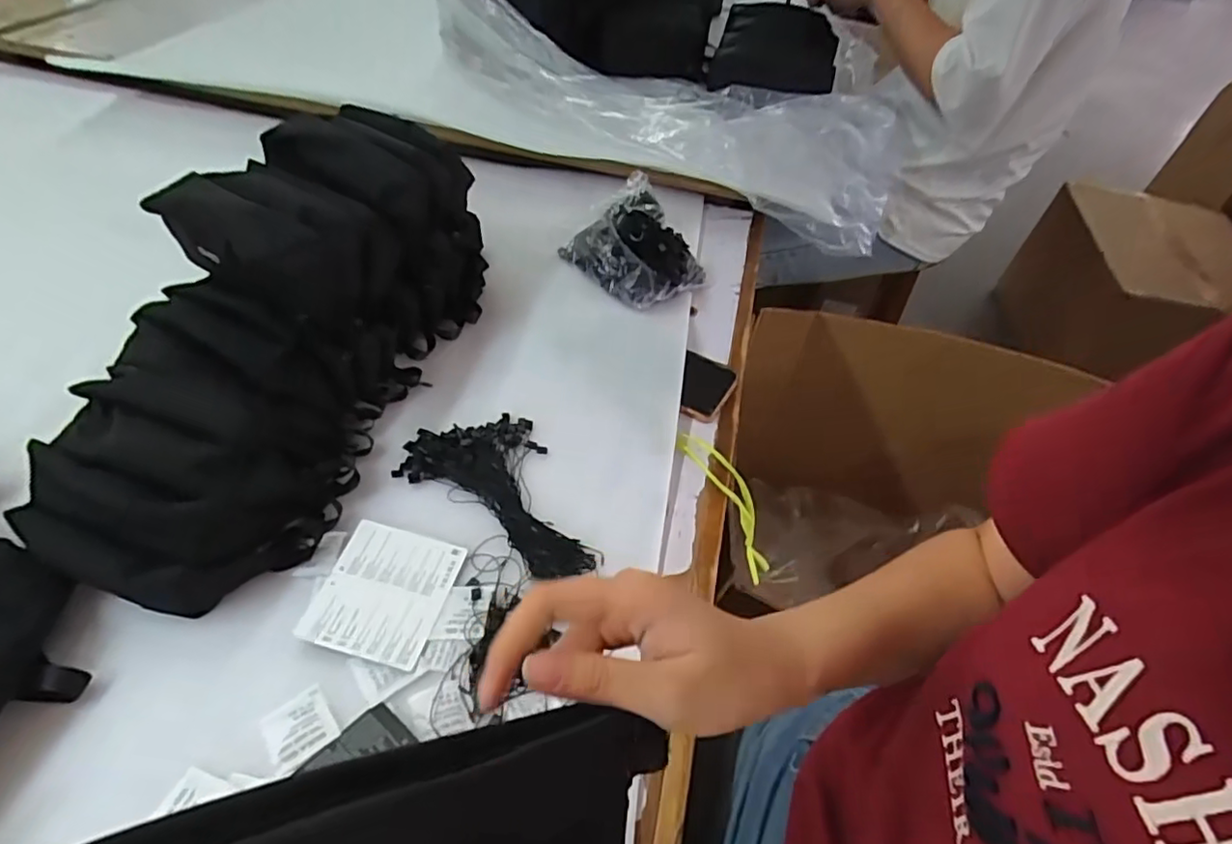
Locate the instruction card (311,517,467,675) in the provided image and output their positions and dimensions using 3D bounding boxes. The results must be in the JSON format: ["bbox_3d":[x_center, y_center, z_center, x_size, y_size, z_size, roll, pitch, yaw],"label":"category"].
[{"bbox_3d":[-0.172,0.125,0.454,0.090,0.005,0.100,13,49,5],"label":"instruction card"}]

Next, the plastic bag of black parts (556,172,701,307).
[{"bbox_3d":[0.026,-0.210,0.717,0.124,0.066,0.161,-28,57,-26],"label":"plastic bag of black parts"}]

